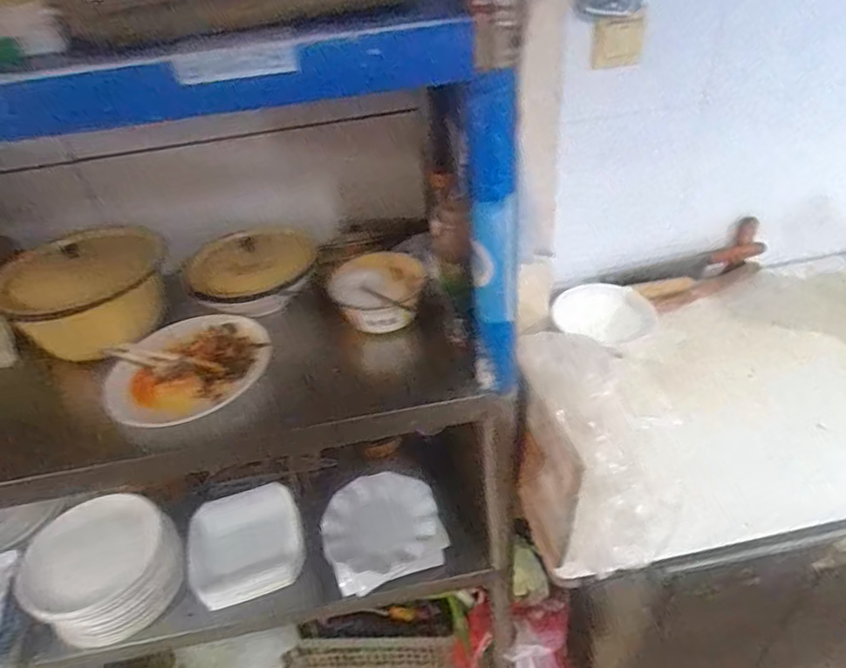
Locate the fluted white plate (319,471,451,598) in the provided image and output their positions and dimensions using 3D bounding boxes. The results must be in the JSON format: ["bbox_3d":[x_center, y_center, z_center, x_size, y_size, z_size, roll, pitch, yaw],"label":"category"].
[{"bbox_3d":[-0.078,0.358,1.084,0.211,0.033,0.196,-14,47,-13],"label":"fluted white plate"}]

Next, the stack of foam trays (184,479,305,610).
[{"bbox_3d":[-0.322,0.381,1.054,0.200,0.057,0.193,-14,39,-9],"label":"stack of foam trays"}]

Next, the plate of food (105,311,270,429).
[{"bbox_3d":[-0.339,0.051,0.848,0.224,0.029,0.219,-4,39,3],"label":"plate of food"}]

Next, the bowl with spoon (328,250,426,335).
[{"bbox_3d":[-0.069,-0.068,0.915,0.141,0.057,0.140,-4,39,3],"label":"bowl with spoon"}]

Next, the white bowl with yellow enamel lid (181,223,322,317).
[{"bbox_3d":[-0.286,-0.093,0.945,0.169,0.090,0.198,-31,45,-27],"label":"white bowl with yellow enamel lid"}]

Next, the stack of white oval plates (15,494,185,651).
[{"bbox_3d":[-0.559,0.414,1.027,0.244,0.121,0.202,-23,42,-20],"label":"stack of white oval plates"}]

